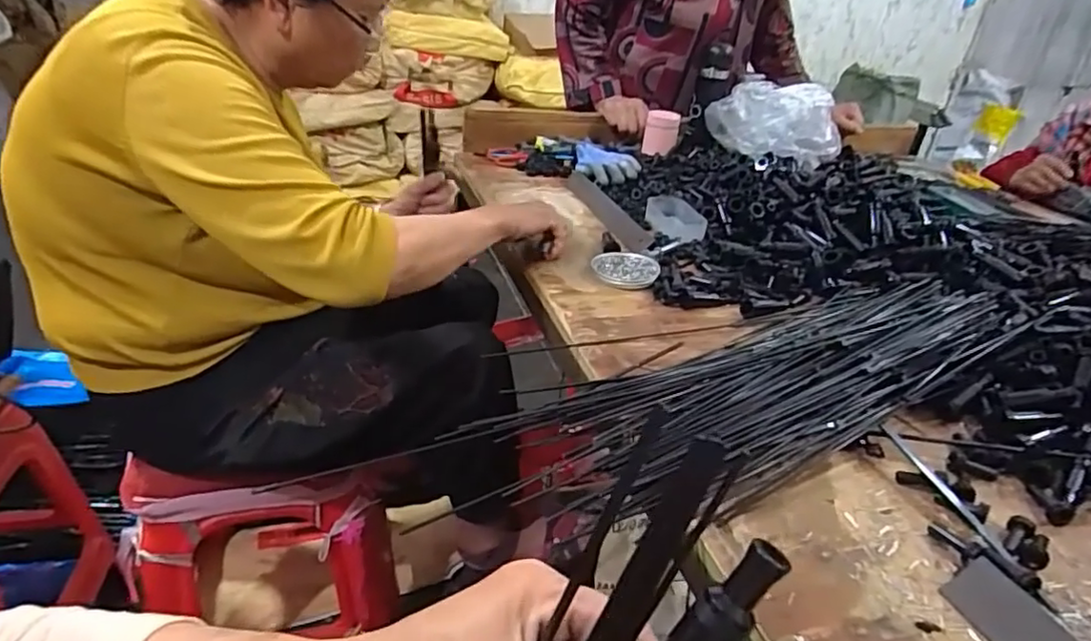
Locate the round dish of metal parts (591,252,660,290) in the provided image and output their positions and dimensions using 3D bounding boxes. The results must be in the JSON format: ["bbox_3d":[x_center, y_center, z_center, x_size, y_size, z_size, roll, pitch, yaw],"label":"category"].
[{"bbox_3d":[0.105,-0.069,0.834,0.087,0.016,0.087,5,30,-3],"label":"round dish of metal parts"}]

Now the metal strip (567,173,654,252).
[{"bbox_3d":[0.096,-0.183,1.022,0.047,0.011,0.326,-5,32,-18],"label":"metal strip"}]

